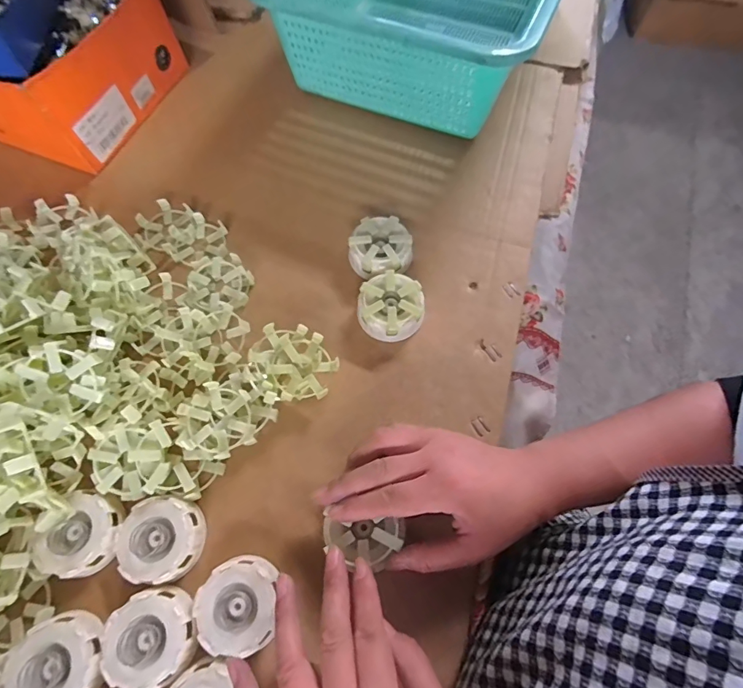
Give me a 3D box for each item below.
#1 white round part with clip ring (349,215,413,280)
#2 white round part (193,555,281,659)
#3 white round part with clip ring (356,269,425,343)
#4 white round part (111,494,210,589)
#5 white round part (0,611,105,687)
[{"bbox_3d":[0.009,-0.092,0.413,0.058,0.023,0.057,-1,68,2],"label":"white round part with clip ring"},{"bbox_3d":[-0.097,0.186,0.306,0.053,0.017,0.058,0,71,1],"label":"white round part"},{"bbox_3d":[0.018,-0.035,0.393,0.060,0.024,0.061,-1,68,2],"label":"white round part with clip ring"},{"bbox_3d":[-0.160,0.147,0.323,0.059,0.021,0.059,-1,68,2],"label":"white round part"},{"bbox_3d":[-0.215,0.220,0.291,0.063,0.018,0.060,-1,68,2],"label":"white round part"}]

